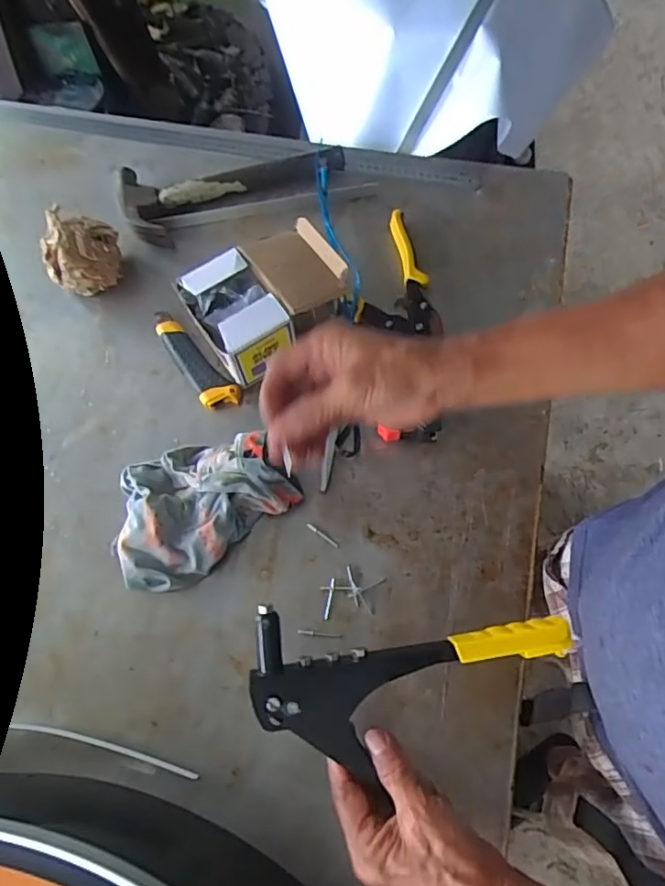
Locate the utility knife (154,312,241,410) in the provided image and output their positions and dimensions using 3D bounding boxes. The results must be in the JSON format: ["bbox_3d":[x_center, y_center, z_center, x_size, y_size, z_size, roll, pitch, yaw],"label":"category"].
[{"bbox_3d":[-0.161,-0.097,0.628,0.039,0.018,0.147,-37,72,-11],"label":"utility knife"}]

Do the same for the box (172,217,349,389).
[{"bbox_3d":[-0.068,-0.155,0.610,0.159,0.084,0.115,-31,73,-10],"label":"box"}]

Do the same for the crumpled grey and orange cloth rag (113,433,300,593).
[{"bbox_3d":[-0.138,0.057,0.554,0.190,0.052,0.128,-35,72,-10],"label":"crumpled grey and orange cloth rag"}]

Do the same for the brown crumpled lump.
[{"bbox_3d":[-0.293,-0.218,0.646,0.081,0.083,0.068,-8,70,0],"label":"brown crumpled lump"}]

